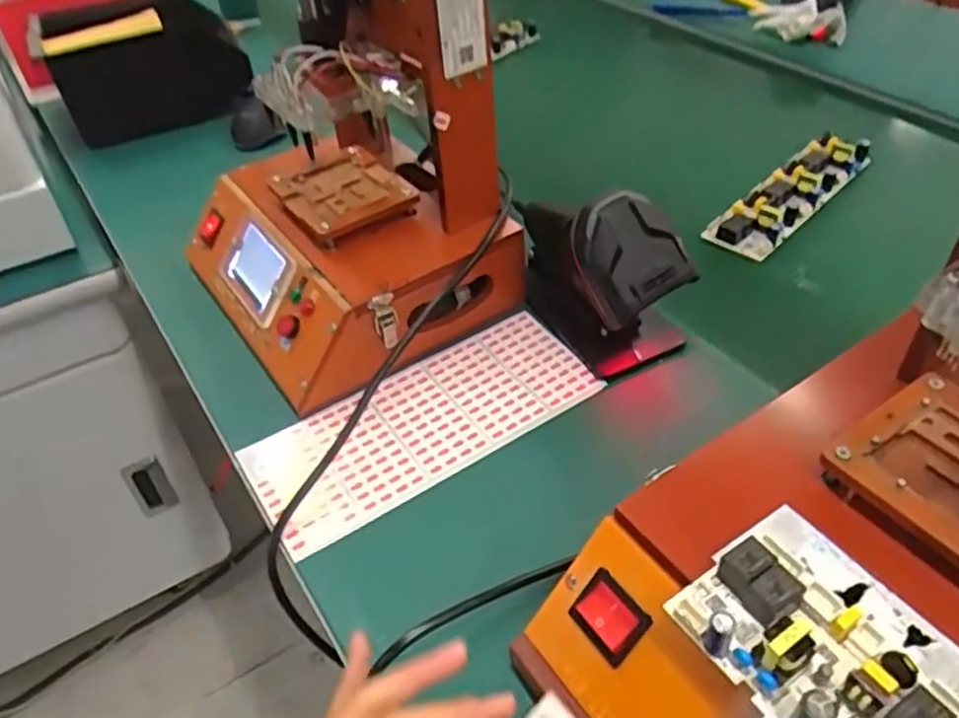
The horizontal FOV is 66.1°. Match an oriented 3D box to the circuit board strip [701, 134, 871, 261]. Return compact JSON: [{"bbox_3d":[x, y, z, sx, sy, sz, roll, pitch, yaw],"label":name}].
[{"bbox_3d":[0.313,-0.167,0.733,0.061,0.023,0.230,32,53,33],"label":"circuit board strip"}]

